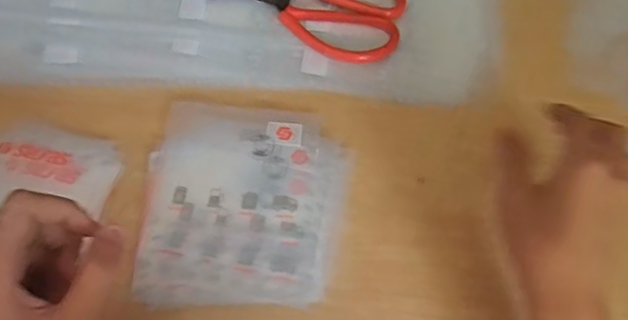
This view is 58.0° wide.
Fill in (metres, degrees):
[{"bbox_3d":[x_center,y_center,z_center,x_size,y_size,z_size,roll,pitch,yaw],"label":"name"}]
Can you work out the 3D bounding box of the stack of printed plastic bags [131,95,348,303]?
[{"bbox_3d":[-0.048,0.027,0.416,0.144,0.006,0.156,1,63,-4],"label":"stack of printed plastic bags"}]

